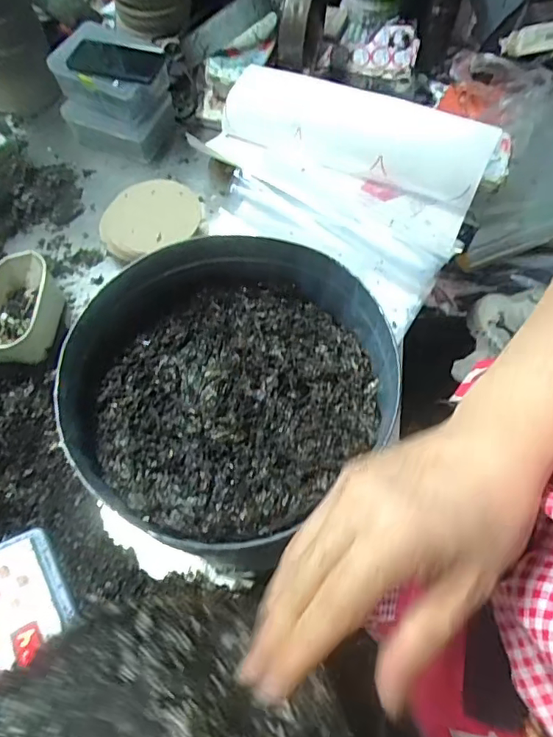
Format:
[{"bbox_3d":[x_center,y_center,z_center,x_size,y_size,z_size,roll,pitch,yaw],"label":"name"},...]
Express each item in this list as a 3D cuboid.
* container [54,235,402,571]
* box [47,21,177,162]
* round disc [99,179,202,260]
[{"bbox_3d":[-0.032,0.009,0.377,0.222,0.066,0.199,-43,71,-15],"label":"container"},{"bbox_3d":[-0.293,-0.512,0.971,0.185,0.149,0.150,20,69,11],"label":"box"},{"bbox_3d":[-0.212,-0.258,0.911,0.137,0.034,0.165,28,65,5],"label":"round disc"}]

